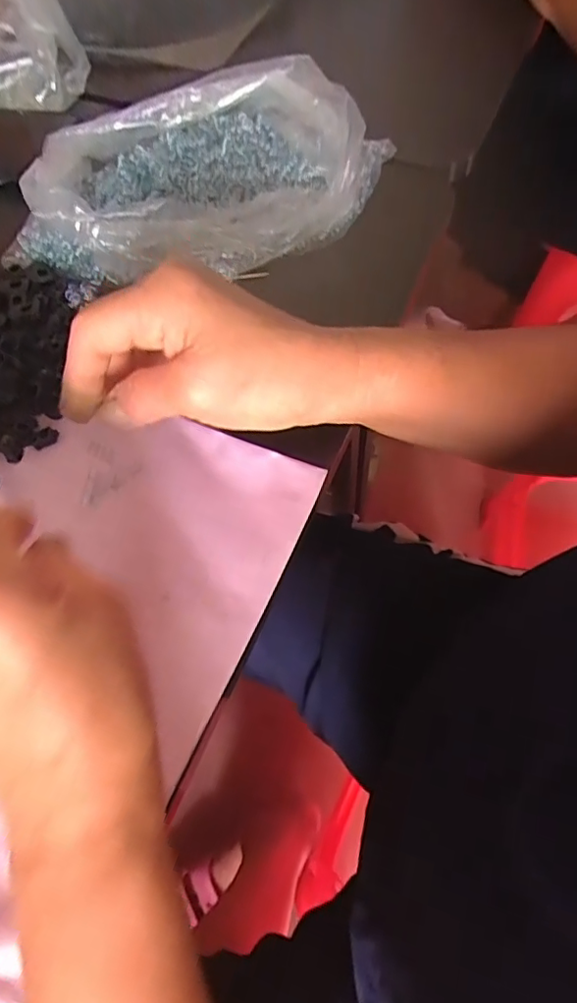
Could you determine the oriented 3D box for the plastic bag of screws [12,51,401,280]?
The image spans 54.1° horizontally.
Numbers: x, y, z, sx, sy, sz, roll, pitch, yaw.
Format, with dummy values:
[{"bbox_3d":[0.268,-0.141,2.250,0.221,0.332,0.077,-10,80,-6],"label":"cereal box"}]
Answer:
[{"bbox_3d":[-0.064,-0.214,0.367,0.243,0.068,0.133,-2,63,4],"label":"plastic bag of screws"}]

